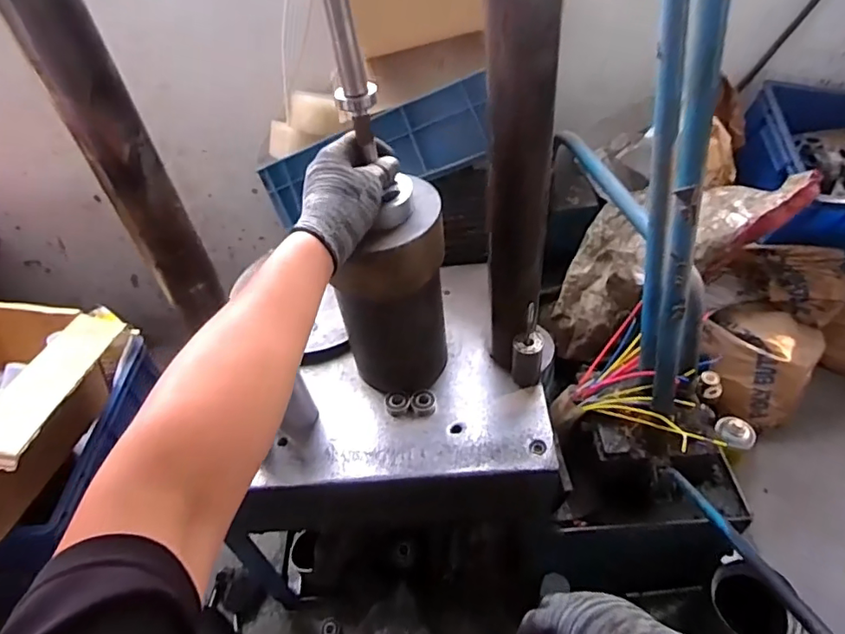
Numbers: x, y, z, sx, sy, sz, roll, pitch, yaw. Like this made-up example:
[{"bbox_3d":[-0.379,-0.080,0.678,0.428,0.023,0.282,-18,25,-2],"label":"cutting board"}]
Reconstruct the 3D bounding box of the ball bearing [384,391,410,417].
[{"bbox_3d":[-0.033,0.115,0.719,0.033,0.013,0.030,-7,46,1],"label":"ball bearing"}]

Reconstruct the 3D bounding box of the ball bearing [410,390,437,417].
[{"bbox_3d":[0.001,0.113,0.717,0.032,0.015,0.033,-3,46,4],"label":"ball bearing"}]

